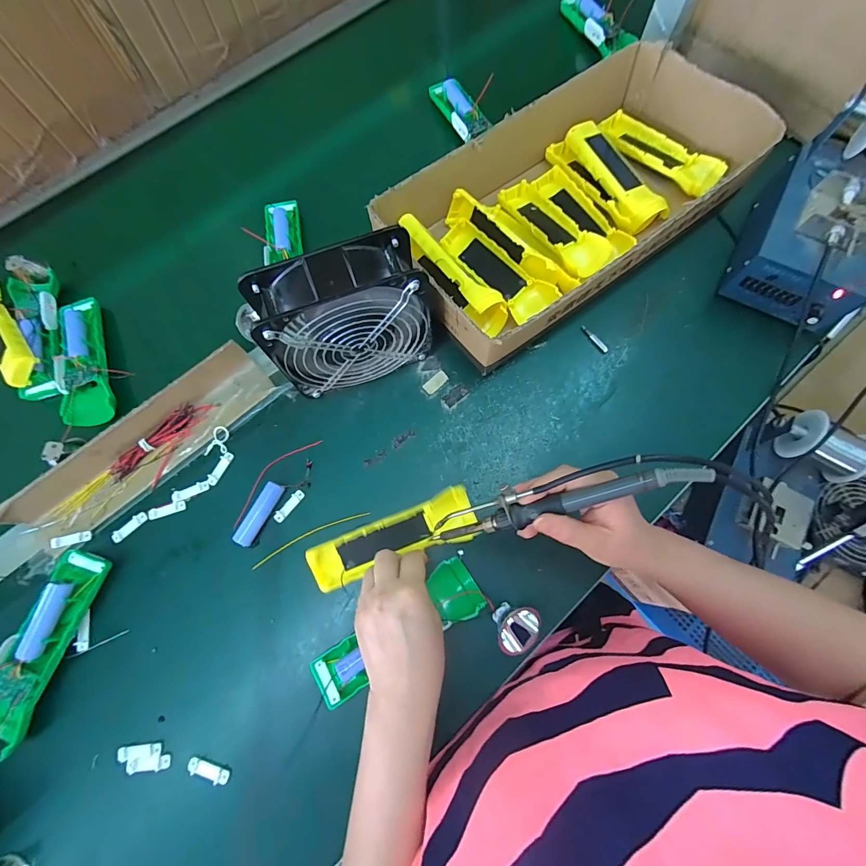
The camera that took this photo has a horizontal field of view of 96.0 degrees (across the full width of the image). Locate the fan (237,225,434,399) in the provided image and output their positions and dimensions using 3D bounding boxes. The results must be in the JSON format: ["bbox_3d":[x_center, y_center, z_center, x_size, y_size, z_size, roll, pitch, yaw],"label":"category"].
[{"bbox_3d":[-0.076,-0.106,0.377,0.155,0.146,0.067,-20,76,-4],"label":"fan"}]

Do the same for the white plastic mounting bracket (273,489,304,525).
[{"bbox_3d":[-0.149,0.075,0.403,0.010,0.005,0.038,36,78,10],"label":"white plastic mounting bracket"}]

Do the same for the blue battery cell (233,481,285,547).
[{"bbox_3d":[-0.175,0.080,0.392,0.018,0.017,0.065,27,77,8],"label":"blue battery cell"}]

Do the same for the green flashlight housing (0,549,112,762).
[{"bbox_3d":[-0.358,0.193,0.354,0.052,0.037,0.165,16,76,5],"label":"green flashlight housing"}]

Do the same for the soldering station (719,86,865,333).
[{"bbox_3d":[0.448,-0.230,0.409,0.160,0.131,0.228,34,78,9],"label":"soldering station"}]

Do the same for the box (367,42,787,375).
[{"bbox_3d":[0.166,-0.279,0.456,0.443,0.078,0.222,-38,78,-9],"label":"box"}]

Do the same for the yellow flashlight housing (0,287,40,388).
[{"bbox_3d":[-0.505,-0.120,0.449,0.043,0.024,0.161,-40,78,-9],"label":"yellow flashlight housing"}]

